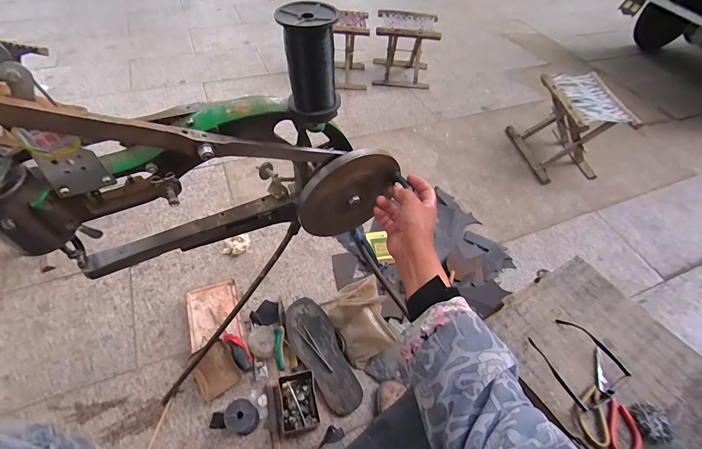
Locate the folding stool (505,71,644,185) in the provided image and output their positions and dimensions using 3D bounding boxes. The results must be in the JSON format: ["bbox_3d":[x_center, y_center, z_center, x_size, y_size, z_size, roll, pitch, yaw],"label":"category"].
[{"bbox_3d":[0.750,-0.337,1.204,0.207,0.267,0.293,-9,54,-9],"label":"folding stool"}]

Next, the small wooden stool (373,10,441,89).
[{"bbox_3d":[0.244,-0.805,1.564,0.257,0.234,0.246,7,53,3],"label":"small wooden stool"}]

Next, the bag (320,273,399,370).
[{"bbox_3d":[0.025,0.219,0.839,0.128,0.108,0.187,-23,57,-18],"label":"bag"}]

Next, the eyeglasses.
[{"bbox_3d":[0.428,0.253,0.640,0.151,0.035,0.147,-19,57,-18],"label":"eyeglasses"}]

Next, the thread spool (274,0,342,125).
[{"bbox_3d":[-0.041,-0.163,0.355,0.053,0.104,0.050,-10,54,-12],"label":"thread spool"}]

